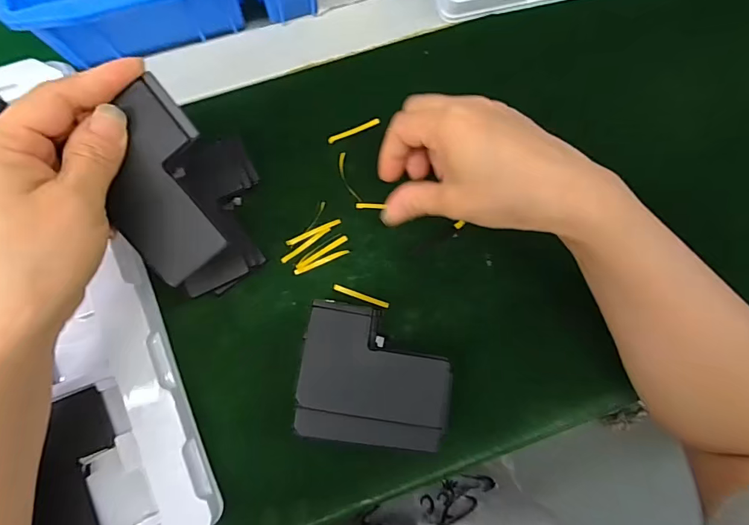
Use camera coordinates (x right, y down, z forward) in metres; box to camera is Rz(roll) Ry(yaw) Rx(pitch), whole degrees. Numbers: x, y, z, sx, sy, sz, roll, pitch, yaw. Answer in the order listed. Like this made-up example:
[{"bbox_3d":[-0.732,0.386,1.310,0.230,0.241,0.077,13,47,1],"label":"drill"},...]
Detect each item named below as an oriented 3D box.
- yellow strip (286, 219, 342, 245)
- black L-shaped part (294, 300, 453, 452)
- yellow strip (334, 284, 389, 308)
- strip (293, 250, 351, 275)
[{"bbox_3d":[-0.042,-0.021,0.290,0.040,0.004,0.004,-25,86,-6],"label":"yellow strip"},{"bbox_3d":[0.000,0.071,0.268,0.090,0.034,0.080,8,84,-3],"label":"black L-shaped part"},{"bbox_3d":[-0.009,0.023,0.288,0.039,0.004,0.004,21,83,-2],"label":"yellow strip"},{"bbox_3d":[-0.036,-0.001,0.289,0.039,0.004,0.004,-22,86,-6],"label":"strip"}]

